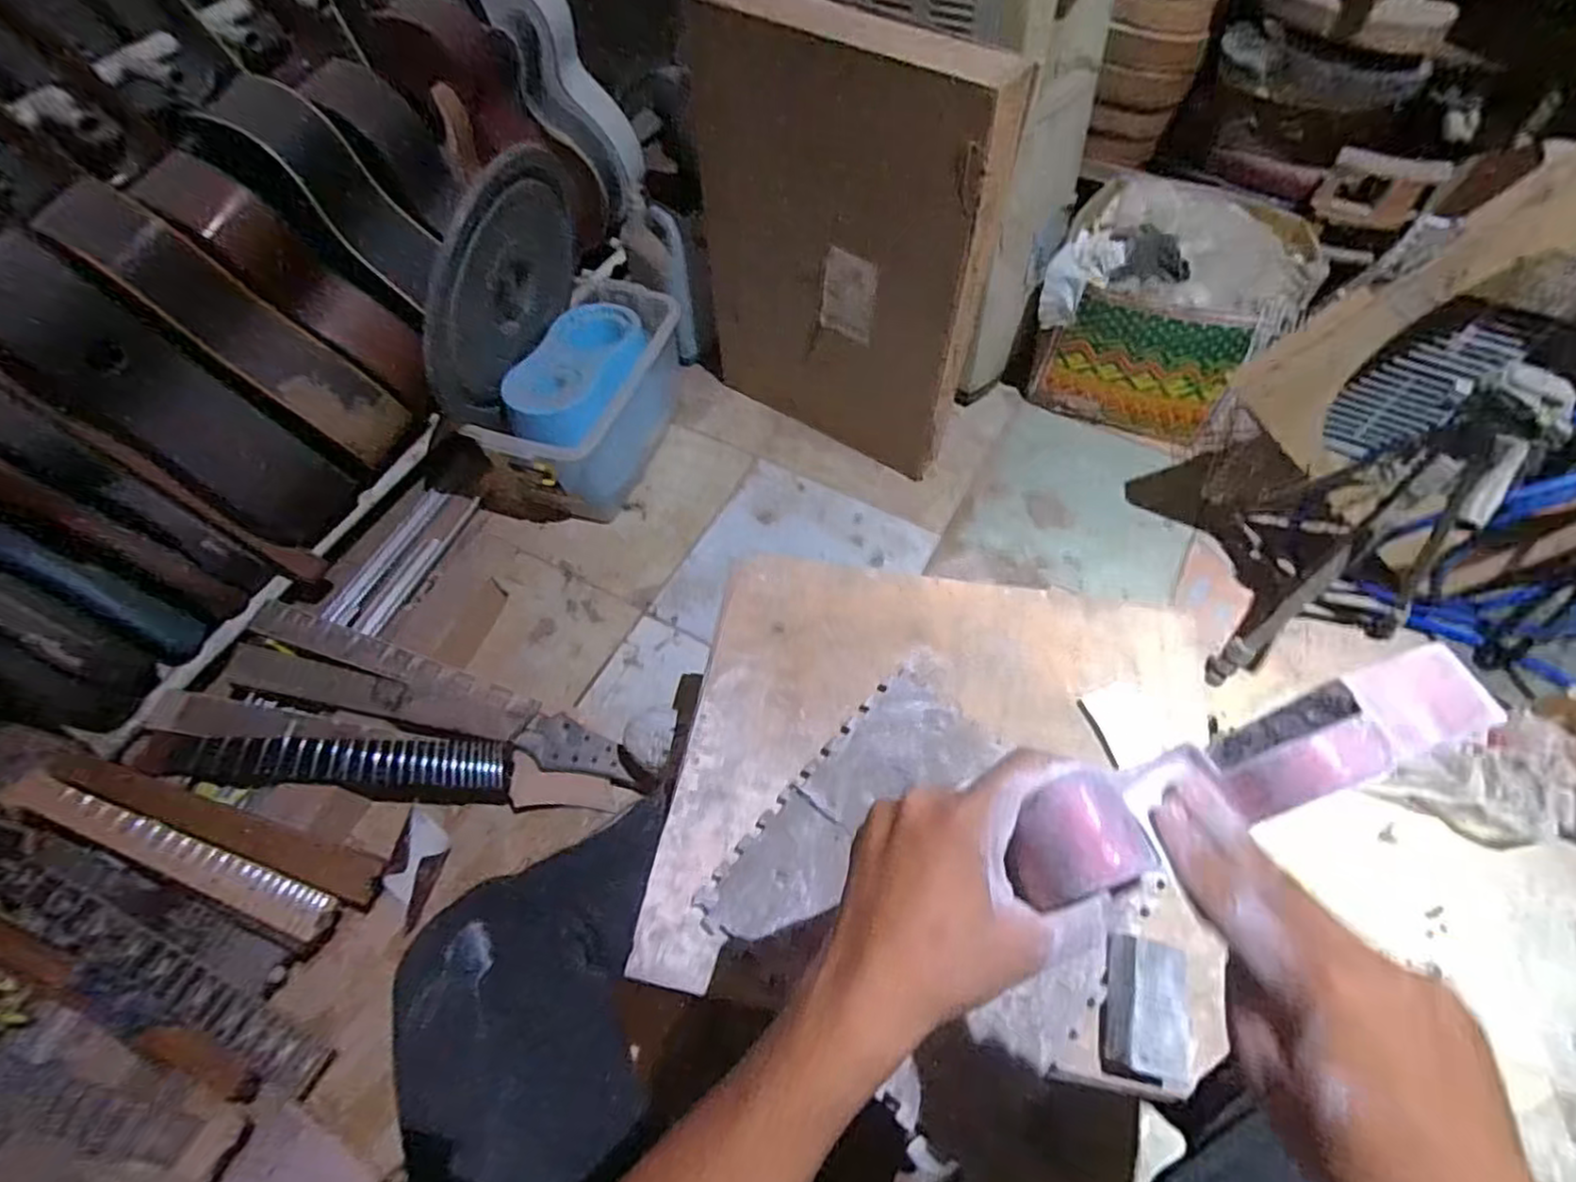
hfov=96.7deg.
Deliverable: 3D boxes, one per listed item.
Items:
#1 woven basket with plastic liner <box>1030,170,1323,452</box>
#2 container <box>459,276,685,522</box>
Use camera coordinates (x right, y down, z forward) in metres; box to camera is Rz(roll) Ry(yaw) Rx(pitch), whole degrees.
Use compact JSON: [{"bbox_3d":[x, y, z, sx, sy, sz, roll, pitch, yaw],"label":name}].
[{"bbox_3d":[0.706,-0.534,1.342,0.389,0.312,0.346,22,64,14],"label":"woven basket with plastic liner"},{"bbox_3d":[-0.355,-0.355,1.332,0.196,0.234,0.436,18,64,13],"label":"container"}]

